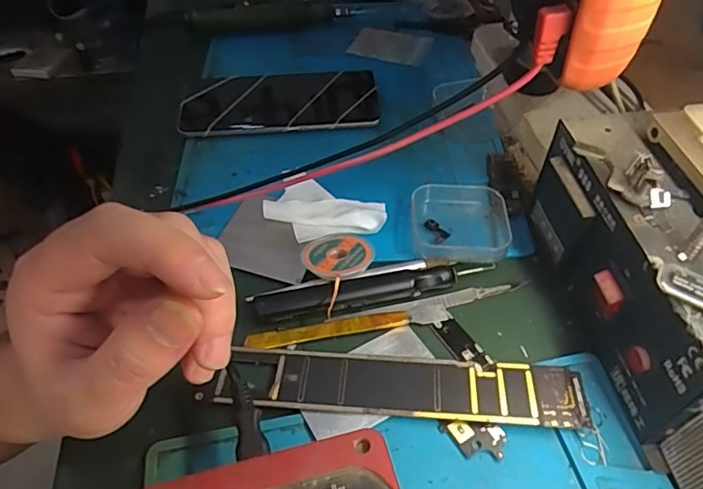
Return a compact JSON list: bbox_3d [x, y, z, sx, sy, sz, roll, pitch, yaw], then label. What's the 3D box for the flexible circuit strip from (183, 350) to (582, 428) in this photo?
[{"bbox_3d":[0.022,0.077,0.289,0.201,0.004,0.034,2,44,5],"label":"flexible circuit strip"}]

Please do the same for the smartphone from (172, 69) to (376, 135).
[{"bbox_3d":[-0.059,-0.124,0.448,0.160,0.011,0.082,-2,49,-1],"label":"smartphone"}]

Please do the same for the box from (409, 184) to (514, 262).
[{"bbox_3d":[0.074,-0.015,0.357,0.064,0.017,0.064,-2,49,0],"label":"box"}]

